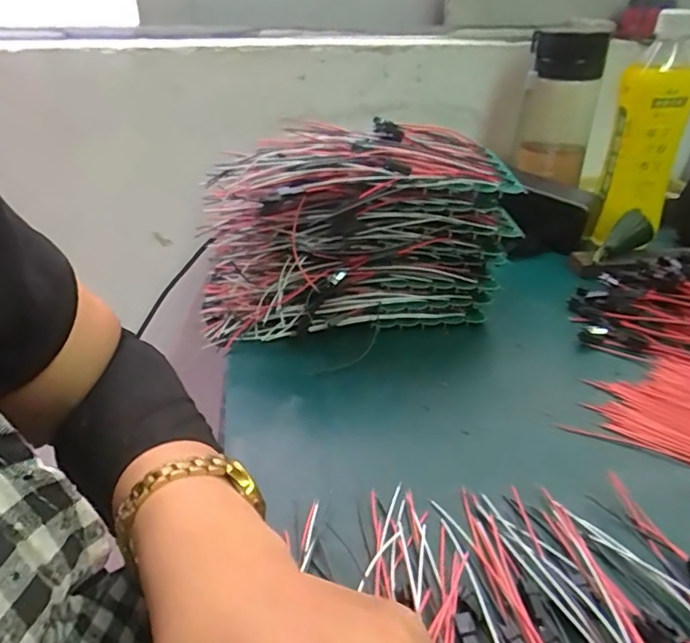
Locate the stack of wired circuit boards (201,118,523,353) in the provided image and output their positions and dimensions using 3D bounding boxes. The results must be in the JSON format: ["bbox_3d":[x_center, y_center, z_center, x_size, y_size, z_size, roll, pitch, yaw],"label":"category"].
[{"bbox_3d":[0.007,-0.065,0.425,0.236,0.136,0.083,-7,31,-11],"label":"stack of wired circuit boards"}]

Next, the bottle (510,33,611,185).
[{"bbox_3d":[0.222,-0.223,0.573,0.073,0.147,0.056,9,31,18],"label":"bottle"}]

